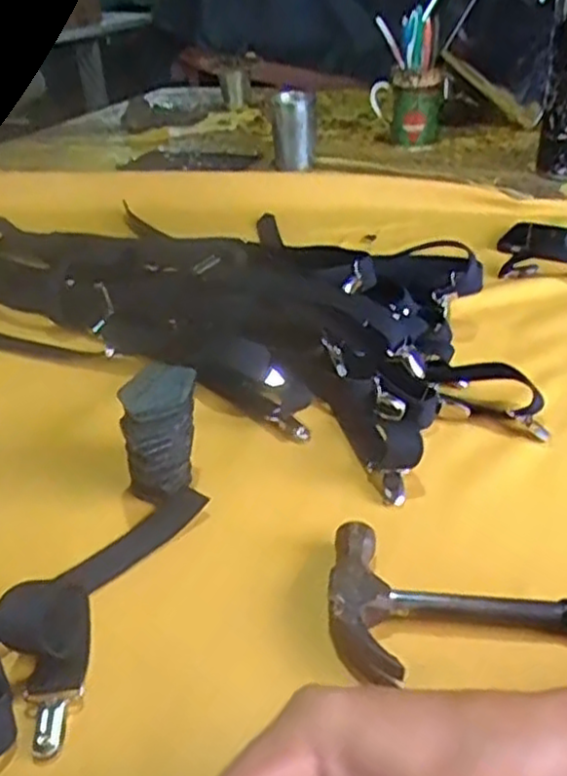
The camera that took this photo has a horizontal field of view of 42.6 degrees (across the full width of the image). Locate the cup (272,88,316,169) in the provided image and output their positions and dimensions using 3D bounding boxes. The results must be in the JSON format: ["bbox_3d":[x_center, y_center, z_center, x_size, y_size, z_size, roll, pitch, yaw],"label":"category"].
[{"bbox_3d":[0.014,-0.375,1.052,0.063,0.097,0.060,-1,33,1],"label":"cup"}]

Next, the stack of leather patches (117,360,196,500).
[{"bbox_3d":[-0.079,0.031,0.465,0.047,0.072,0.056,-4,33,-3],"label":"stack of leather patches"}]

